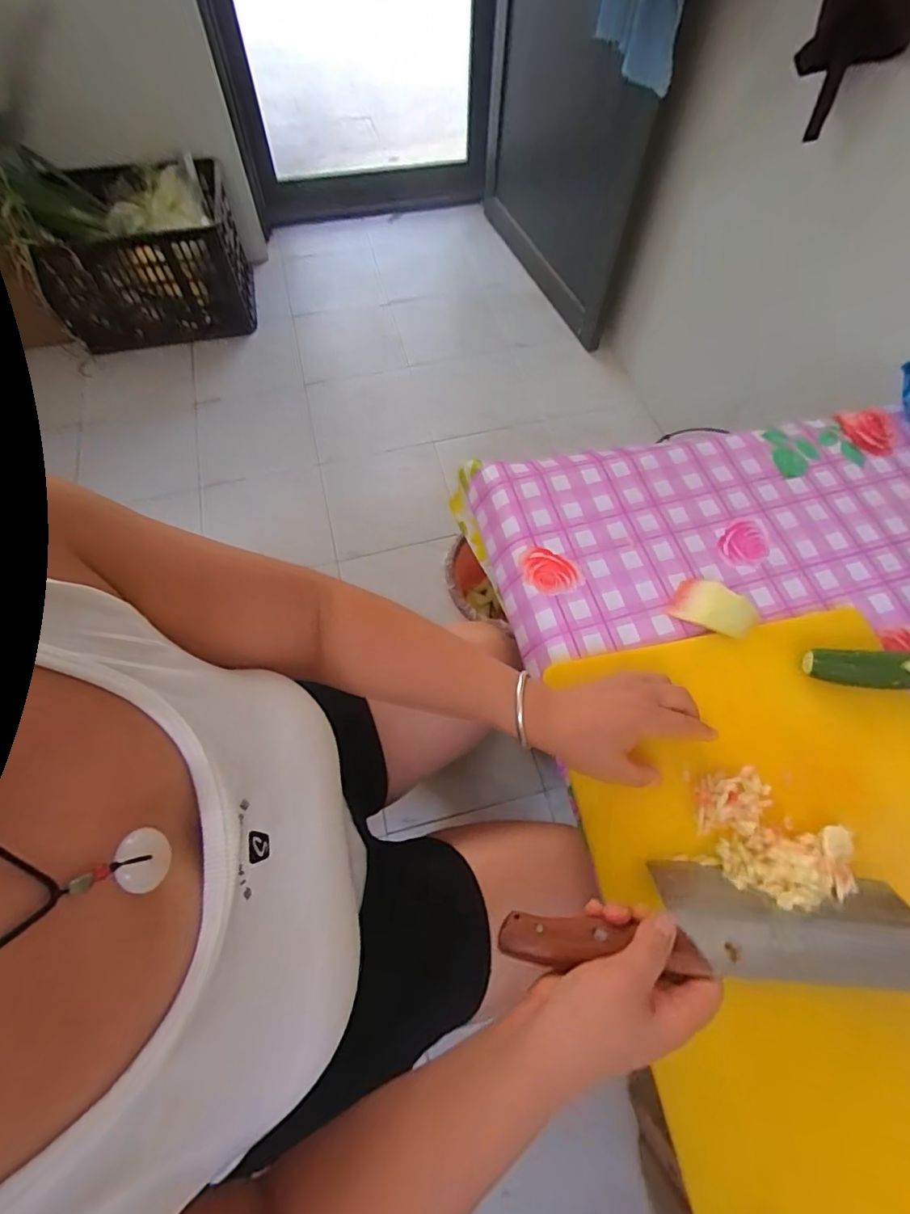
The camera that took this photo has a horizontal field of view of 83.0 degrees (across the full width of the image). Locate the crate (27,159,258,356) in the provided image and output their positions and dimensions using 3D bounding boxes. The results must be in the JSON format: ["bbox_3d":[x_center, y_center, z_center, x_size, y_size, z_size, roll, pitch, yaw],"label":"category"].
[{"bbox_3d":[-0.819,-0.926,1.380,0.472,0.263,0.298,-11,64,-6],"label":"crate"}]

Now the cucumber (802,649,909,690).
[{"bbox_3d":[0.432,0.056,0.484,0.206,0.045,0.046,-3,63,-2],"label":"cucumber"}]

